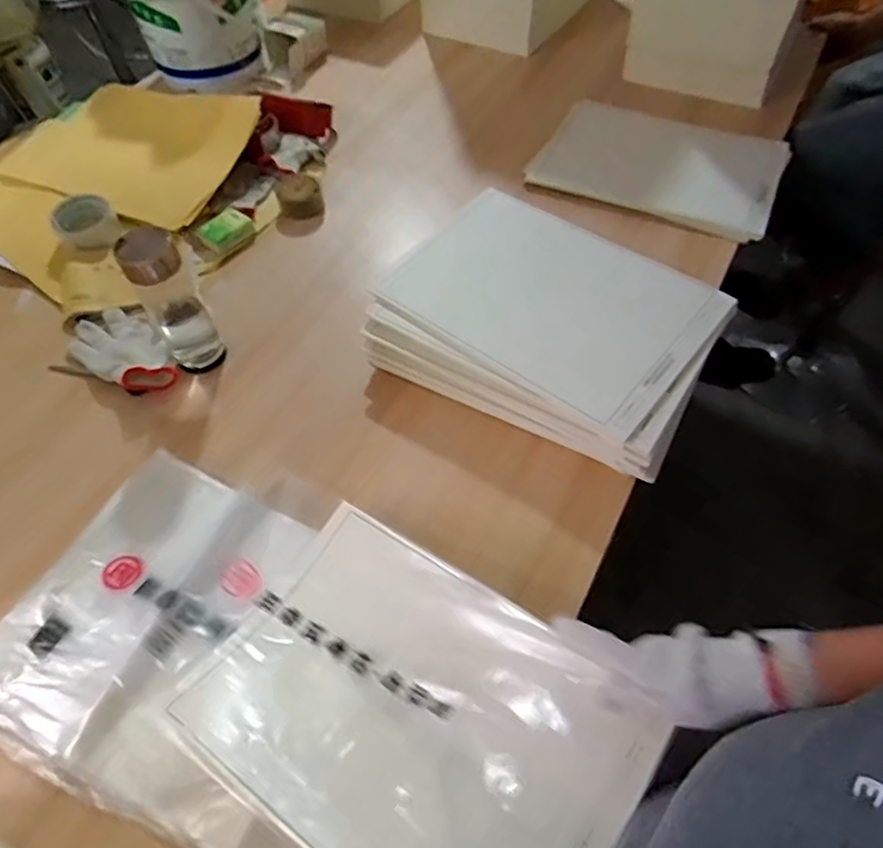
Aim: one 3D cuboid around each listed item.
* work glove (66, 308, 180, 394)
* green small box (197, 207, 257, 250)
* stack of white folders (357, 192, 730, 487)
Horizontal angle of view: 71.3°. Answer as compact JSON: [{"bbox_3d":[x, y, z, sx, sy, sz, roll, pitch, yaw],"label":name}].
[{"bbox_3d":[-0.420,-0.101,0.816,0.193,0.038,0.094,35,63,23],"label":"work glove"},{"bbox_3d":[-0.333,-0.306,0.963,0.062,0.022,0.077,35,63,23],"label":"green small box"},{"bbox_3d":[0.134,-0.130,0.787,0.395,0.103,0.284,26,60,19],"label":"stack of white folders"}]

